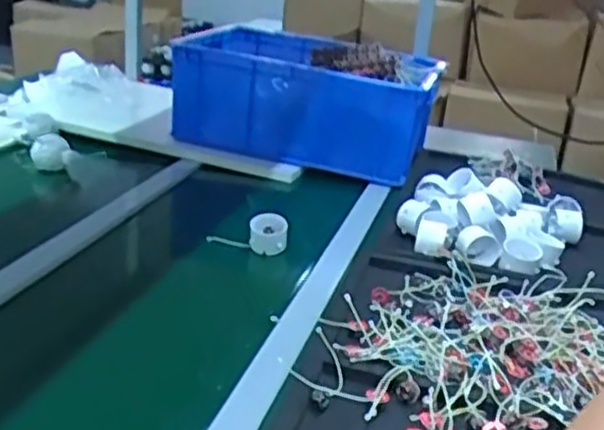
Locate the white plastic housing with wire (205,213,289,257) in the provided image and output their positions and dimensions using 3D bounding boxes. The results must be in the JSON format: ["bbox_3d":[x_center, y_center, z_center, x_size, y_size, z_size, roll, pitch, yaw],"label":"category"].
[{"bbox_3d":[-0.074,0.023,1.030,0.109,0.047,0.045,6,22,0],"label":"white plastic housing with wire"}]

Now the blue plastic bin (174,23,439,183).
[{"bbox_3d":[0.023,-0.233,1.432,0.458,0.187,0.393,12,23,13],"label":"blue plastic bin"}]

